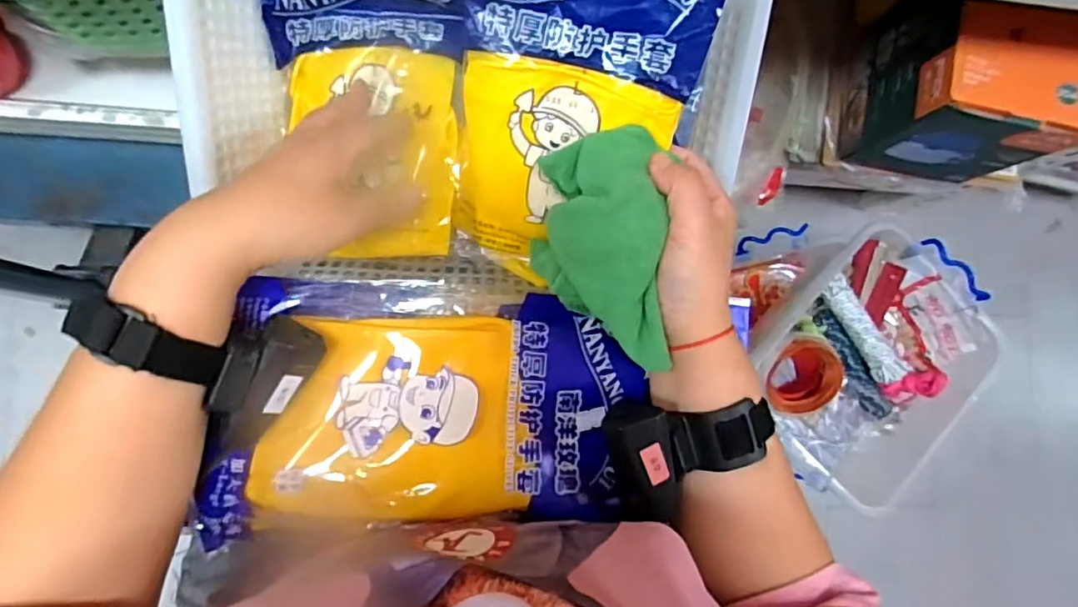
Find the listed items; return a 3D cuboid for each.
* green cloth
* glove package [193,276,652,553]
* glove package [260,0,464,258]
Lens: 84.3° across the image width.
[{"bbox_3d":[0.036,-0.030,0.336,0.070,0.043,0.131,-4,87,-9],"label":"green cloth"},{"bbox_3d":[-0.064,0.067,0.369,0.250,0.032,0.150,4,86,-8],"label":"glove package"},{"bbox_3d":[-0.116,-0.134,0.397,0.129,0.071,0.193,0,86,-9],"label":"glove package"}]

